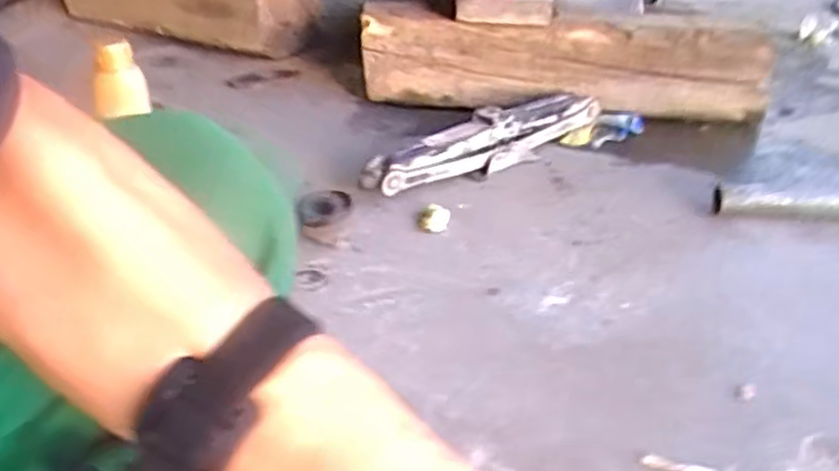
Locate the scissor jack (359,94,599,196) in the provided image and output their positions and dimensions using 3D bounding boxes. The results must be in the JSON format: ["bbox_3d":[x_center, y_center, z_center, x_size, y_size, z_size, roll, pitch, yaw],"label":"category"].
[{"bbox_3d":[0.102,-0.133,1.096,0.422,0.071,0.055,-23,37,-32],"label":"scissor jack"}]

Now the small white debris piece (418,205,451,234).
[{"bbox_3d":[0.018,-0.019,0.972,0.038,0.025,0.041,3,31,7],"label":"small white debris piece"}]

